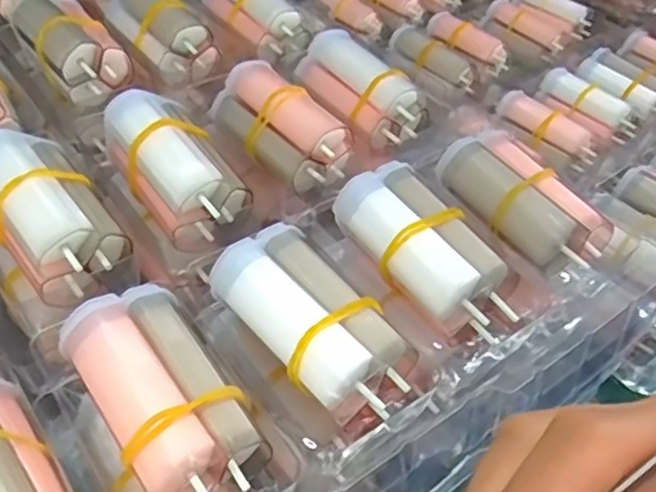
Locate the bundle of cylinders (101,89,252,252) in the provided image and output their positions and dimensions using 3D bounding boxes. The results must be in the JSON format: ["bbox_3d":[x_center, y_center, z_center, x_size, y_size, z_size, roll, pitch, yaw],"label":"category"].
[{"bbox_3d":[-0.061,-0.034,0.253,0.036,0.023,0.069,-27,70,-29],"label":"bundle of cylinders"}]

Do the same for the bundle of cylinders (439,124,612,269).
[{"bbox_3d":[0.074,-0.019,0.251,0.028,0.018,0.067,-23,51,-26],"label":"bundle of cylinders"}]

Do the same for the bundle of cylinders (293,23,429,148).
[{"bbox_3d":[0.015,-0.076,0.305,0.031,0.025,0.065,-24,52,-27],"label":"bundle of cylinders"}]

